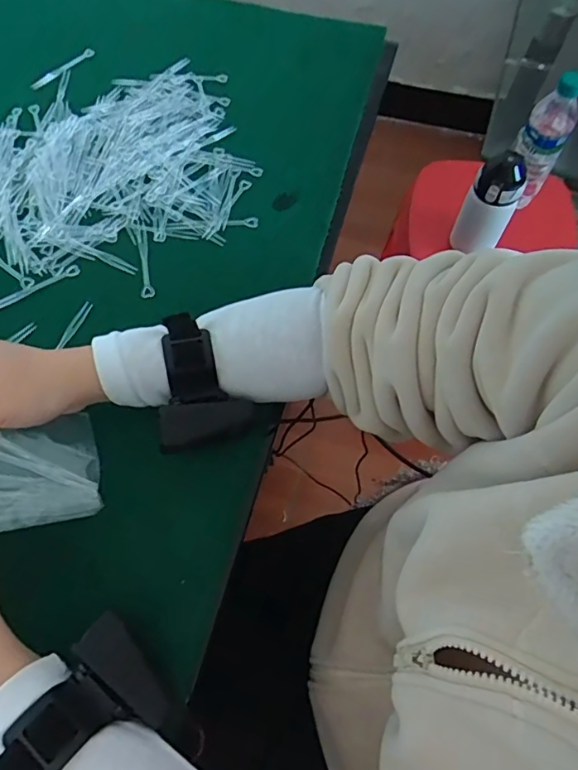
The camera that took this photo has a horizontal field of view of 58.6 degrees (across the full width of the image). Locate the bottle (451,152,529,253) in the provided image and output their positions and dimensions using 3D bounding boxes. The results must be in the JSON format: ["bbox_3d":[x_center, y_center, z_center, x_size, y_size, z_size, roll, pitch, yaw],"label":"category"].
[{"bbox_3d":[0.310,-0.292,0.795,0.076,0.140,0.093,13,66,6],"label":"bottle"}]

